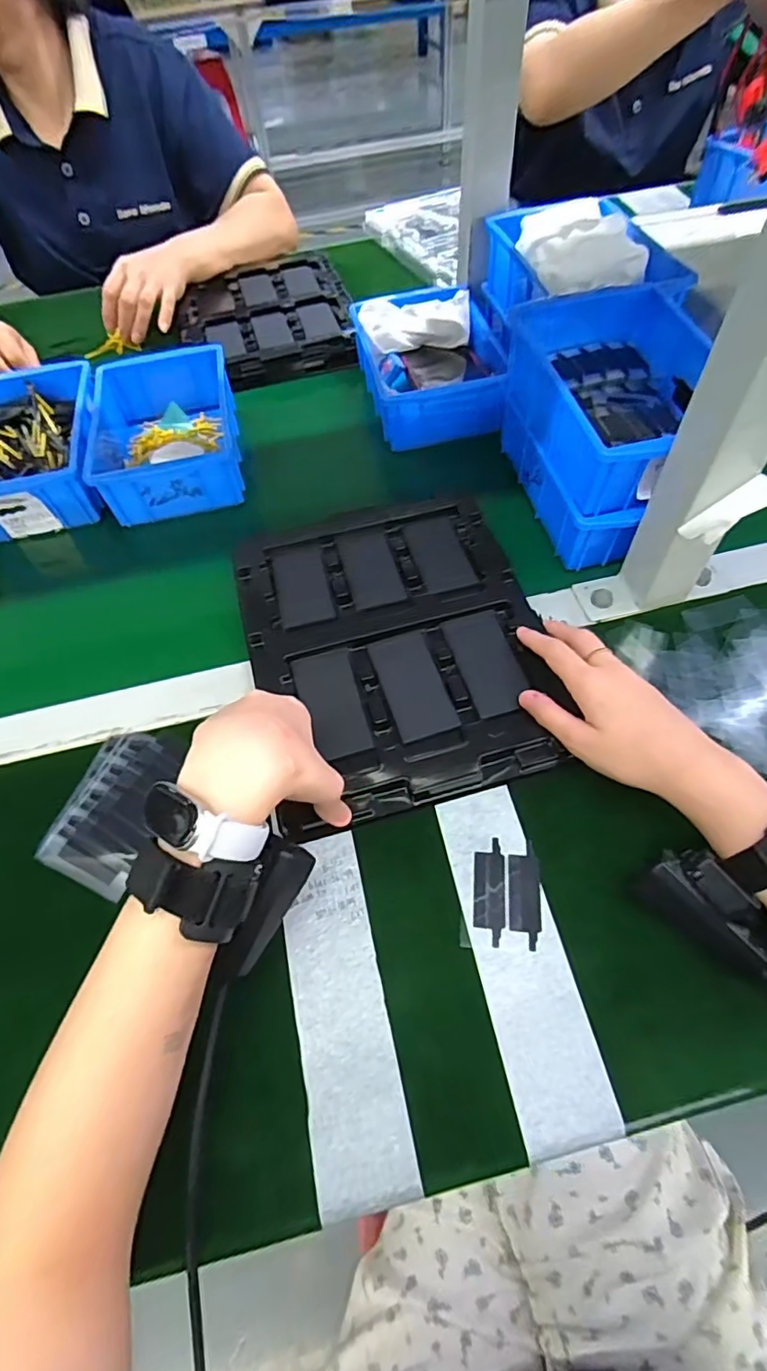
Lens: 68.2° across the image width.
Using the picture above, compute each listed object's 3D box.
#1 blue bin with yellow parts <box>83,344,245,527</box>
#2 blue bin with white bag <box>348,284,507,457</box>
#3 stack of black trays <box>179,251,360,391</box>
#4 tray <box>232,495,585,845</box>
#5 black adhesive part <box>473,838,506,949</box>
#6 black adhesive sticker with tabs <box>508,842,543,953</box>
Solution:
[{"bbox_3d":[-0.227,-0.267,0.592,0.142,0.057,0.206,-11,58,-3],"label":"blue bin with yellow parts"},{"bbox_3d":[0.044,-0.346,0.622,0.129,0.066,0.216,-8,58,-1],"label":"blue bin with white bag"},{"bbox_3d":[-0.156,-0.490,0.750,0.211,0.034,0.274,-12,58,-4],"label":"stack of black trays"},{"bbox_3d":[0.005,-0.044,0.447,0.219,0.021,0.283,-13,58,-6],"label":"tray"},{"bbox_3d":[0.066,0.128,0.354,0.019,0.004,0.061,3,59,5],"label":"black adhesive part"},{"bbox_3d":[0.088,0.129,0.351,0.020,0.004,0.060,2,59,5],"label":"black adhesive sticker with tabs"}]

